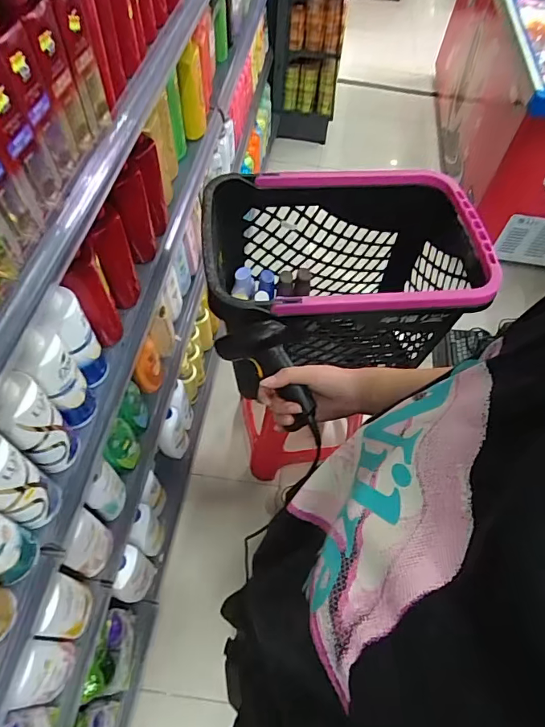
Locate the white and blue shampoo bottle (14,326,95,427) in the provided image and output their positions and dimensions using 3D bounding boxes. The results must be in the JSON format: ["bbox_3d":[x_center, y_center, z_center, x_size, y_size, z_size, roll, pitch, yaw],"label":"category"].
[{"bbox_3d":[-0.317,0.026,0.694,0.040,0.201,0.081,11,57,2],"label":"white and blue shampoo bottle"}]

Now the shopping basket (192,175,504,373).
[{"bbox_3d":[0.148,-0.182,1.034,0.573,0.316,0.378,-5,58,-8],"label":"shopping basket"}]

